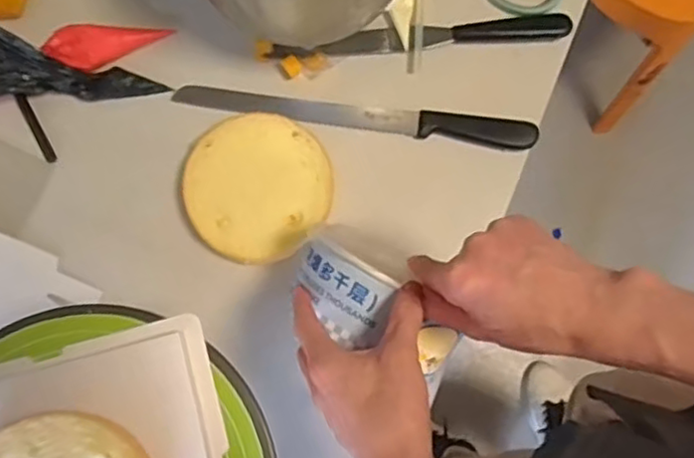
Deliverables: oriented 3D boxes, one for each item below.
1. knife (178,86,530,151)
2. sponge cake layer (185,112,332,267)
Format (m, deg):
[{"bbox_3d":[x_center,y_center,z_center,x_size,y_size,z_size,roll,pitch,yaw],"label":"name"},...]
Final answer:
[{"bbox_3d":[0.008,-0.117,0.679,0.363,0.010,0.032,7,79,2],"label":"knife"},{"bbox_3d":[-0.090,-0.044,0.662,0.139,0.022,0.148,0,79,1],"label":"sponge cake layer"}]

